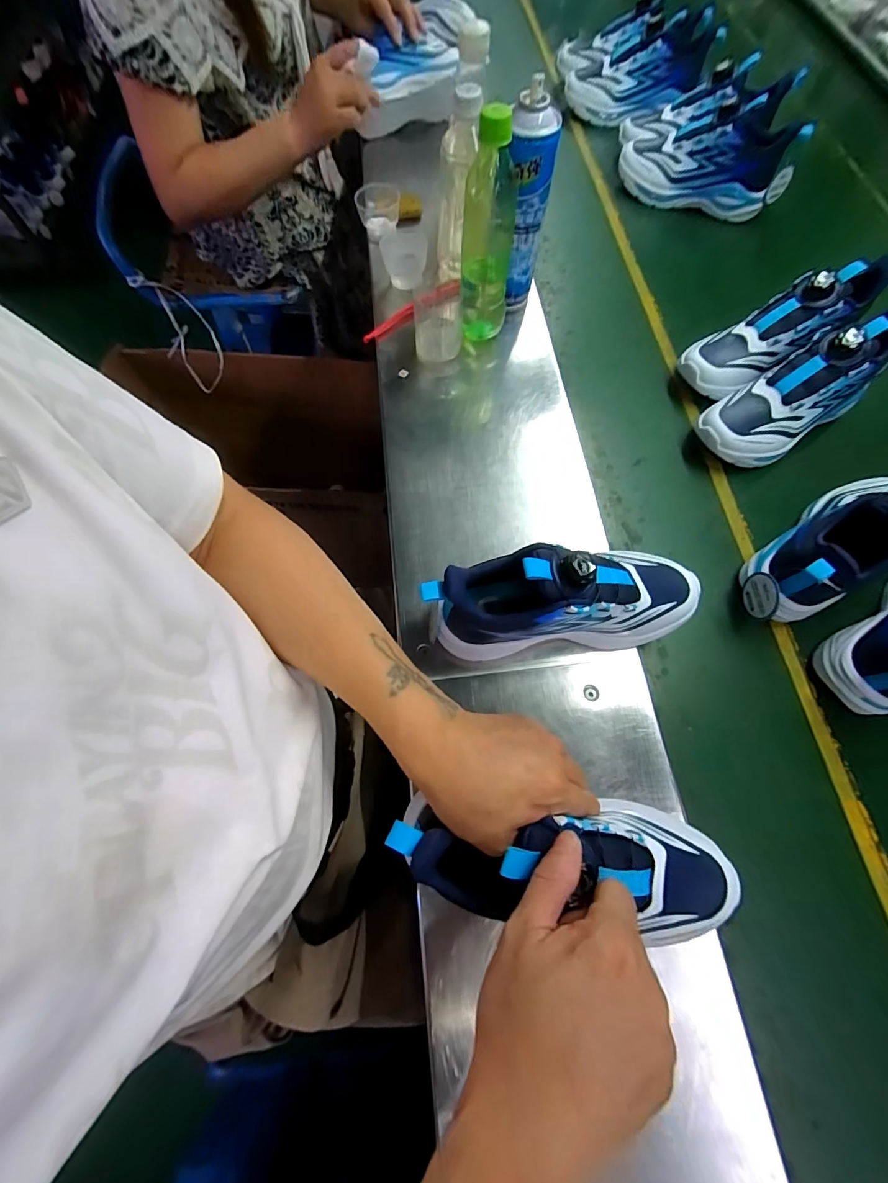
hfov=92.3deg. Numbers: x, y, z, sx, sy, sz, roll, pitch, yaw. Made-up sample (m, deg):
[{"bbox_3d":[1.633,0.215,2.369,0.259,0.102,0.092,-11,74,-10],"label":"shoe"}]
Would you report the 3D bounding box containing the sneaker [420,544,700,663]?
[{"bbox_3d":[0.107,0.007,0.379,0.249,0.114,0.075,-1,69,-14],"label":"sneaker"}]

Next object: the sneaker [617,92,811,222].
[{"bbox_3d":[0.425,-0.705,0.687,0.250,0.115,0.088,14,71,6],"label":"sneaker"}]

